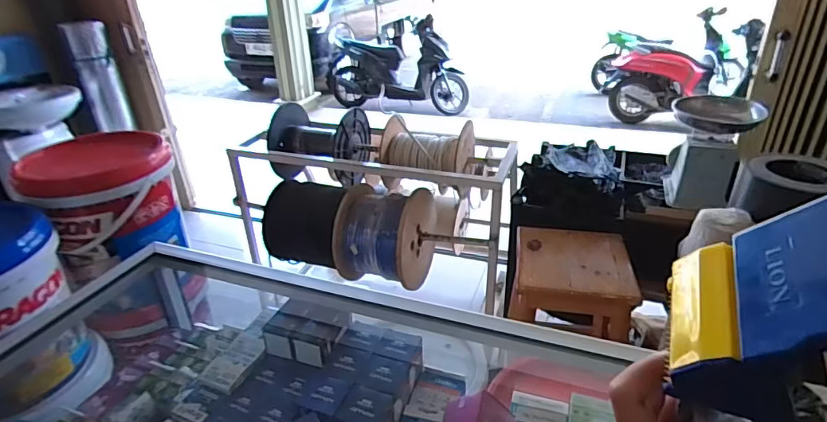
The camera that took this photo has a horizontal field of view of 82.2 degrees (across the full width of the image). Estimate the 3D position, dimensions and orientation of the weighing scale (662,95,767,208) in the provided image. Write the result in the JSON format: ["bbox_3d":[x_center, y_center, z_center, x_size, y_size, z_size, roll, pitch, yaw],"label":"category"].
[{"bbox_3d":[0.981,-0.178,1.588,0.239,0.365,0.271,14,32,27],"label":"weighing scale"}]

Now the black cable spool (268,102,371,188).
[{"bbox_3d":[-0.366,-0.262,1.880,0.349,0.266,0.302,8,30,18],"label":"black cable spool"}]

